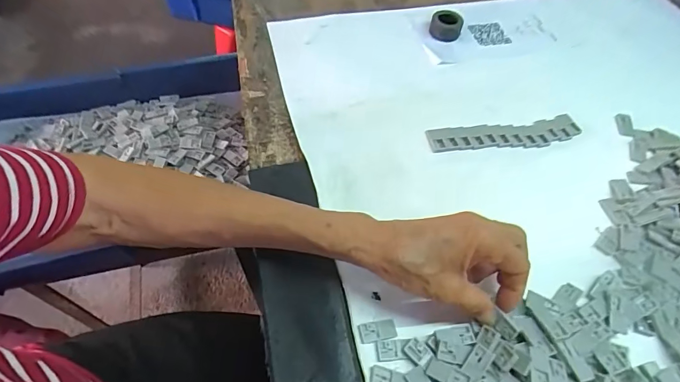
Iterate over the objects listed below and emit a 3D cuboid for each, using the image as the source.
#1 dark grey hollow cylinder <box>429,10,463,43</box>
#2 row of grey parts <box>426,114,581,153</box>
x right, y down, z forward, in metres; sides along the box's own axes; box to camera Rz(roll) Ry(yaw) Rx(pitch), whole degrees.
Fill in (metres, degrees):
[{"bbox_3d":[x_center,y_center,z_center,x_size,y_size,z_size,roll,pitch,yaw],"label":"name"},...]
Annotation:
[{"bbox_3d":[0.130,-0.202,0.494,0.036,0.025,0.029,20,58,12],"label":"dark grey hollow cylinder"},{"bbox_3d":[0.165,-0.055,0.402,0.154,0.007,0.032,-6,56,-5],"label":"row of grey parts"}]

